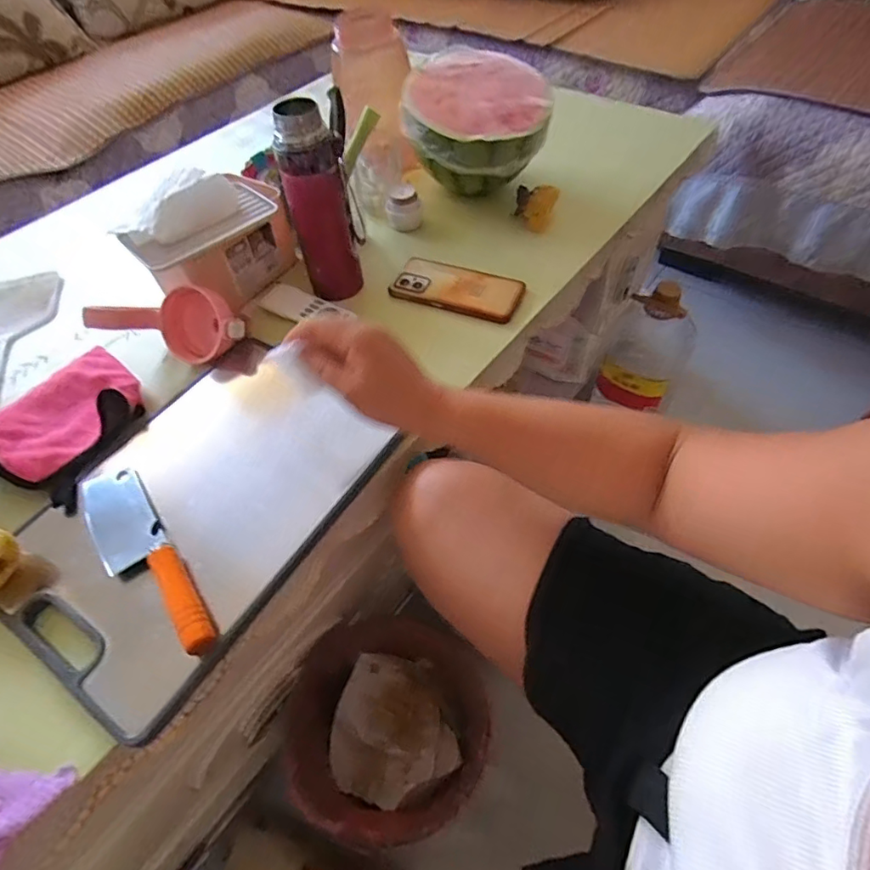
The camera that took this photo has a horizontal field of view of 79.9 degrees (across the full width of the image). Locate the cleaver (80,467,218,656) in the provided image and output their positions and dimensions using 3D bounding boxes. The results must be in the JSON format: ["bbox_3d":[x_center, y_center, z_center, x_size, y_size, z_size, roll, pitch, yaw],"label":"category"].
[{"bbox_3d":[-0.249,0.107,0.441,0.049,0.025,0.195,-34,58,-20],"label":"cleaver"}]

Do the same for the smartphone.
[{"bbox_3d":[0.029,-0.188,0.660,0.162,0.010,0.077,18,56,17],"label":"smartphone"}]

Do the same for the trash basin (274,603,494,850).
[{"bbox_3d":[-0.041,0.360,0.635,0.204,0.136,0.219,-2,53,3],"label":"trash basin"}]

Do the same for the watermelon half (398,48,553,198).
[{"bbox_3d":[0.059,-0.433,0.736,0.199,0.129,0.178,3,53,6],"label":"watermelon half"}]

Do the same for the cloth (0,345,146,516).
[{"bbox_3d":[-0.378,-0.019,0.552,0.142,0.043,0.173,21,57,18],"label":"cloth"}]

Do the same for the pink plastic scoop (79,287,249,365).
[{"bbox_3d":[-0.300,-0.123,0.596,0.159,0.071,0.076,-12,53,-5],"label":"pink plastic scoop"}]

